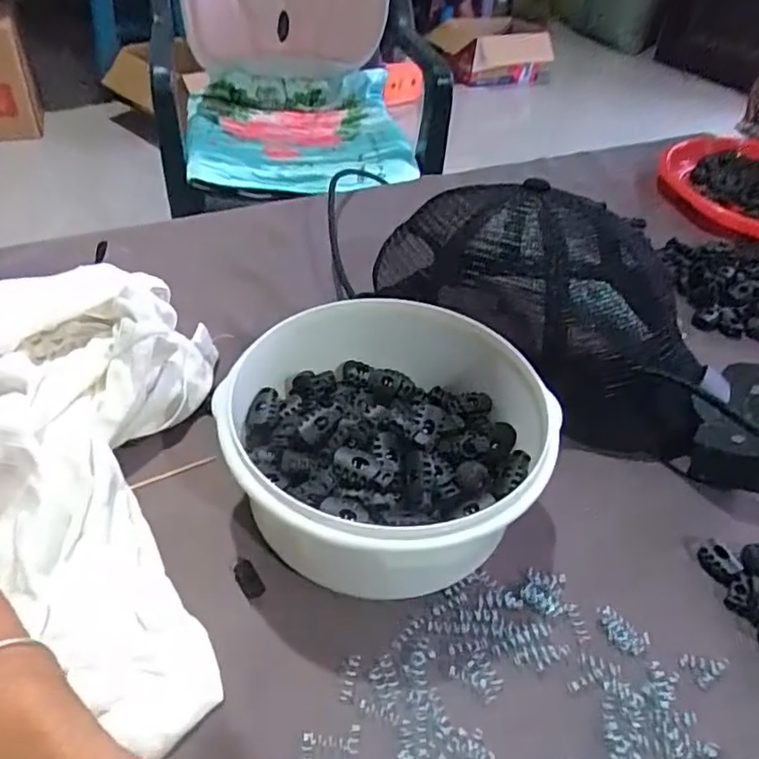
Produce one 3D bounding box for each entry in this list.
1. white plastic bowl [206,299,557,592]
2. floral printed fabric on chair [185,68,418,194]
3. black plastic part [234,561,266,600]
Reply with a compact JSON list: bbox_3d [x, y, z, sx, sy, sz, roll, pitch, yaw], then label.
[{"bbox_3d":[0.001,0.035,0.337,0.158,0.075,0.154,3,43,-3],"label":"white plastic bowl"},{"bbox_3d":[-0.150,-0.454,1.123,0.377,0.105,0.322,-6,44,-12],"label":"floral printed fabric on chair"},{"bbox_3d":[-0.065,0.100,0.316,0.011,0.005,0.020,-24,50,-28],"label":"black plastic part"}]

